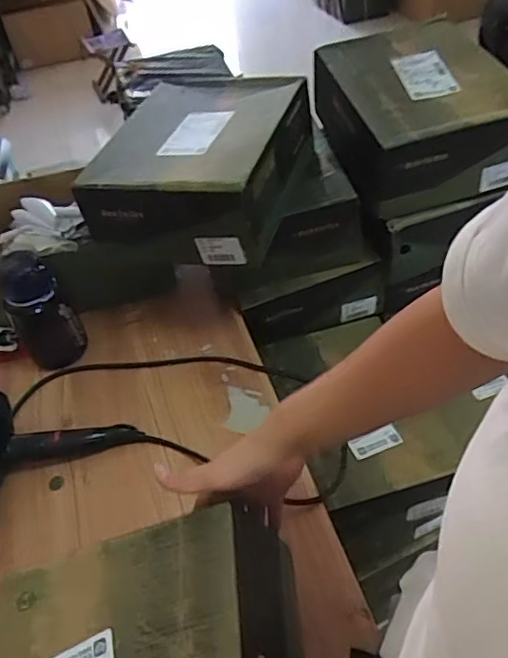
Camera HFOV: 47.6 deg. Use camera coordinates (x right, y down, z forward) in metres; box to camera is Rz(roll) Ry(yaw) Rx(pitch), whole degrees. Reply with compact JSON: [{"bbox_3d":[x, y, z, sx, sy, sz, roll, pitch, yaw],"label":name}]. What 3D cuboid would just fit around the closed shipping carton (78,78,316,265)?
[{"bbox_3d":[-0.075,-0.245,0.865,0.255,0.134,0.303,10,48,16],"label":"closed shipping carton"}]

